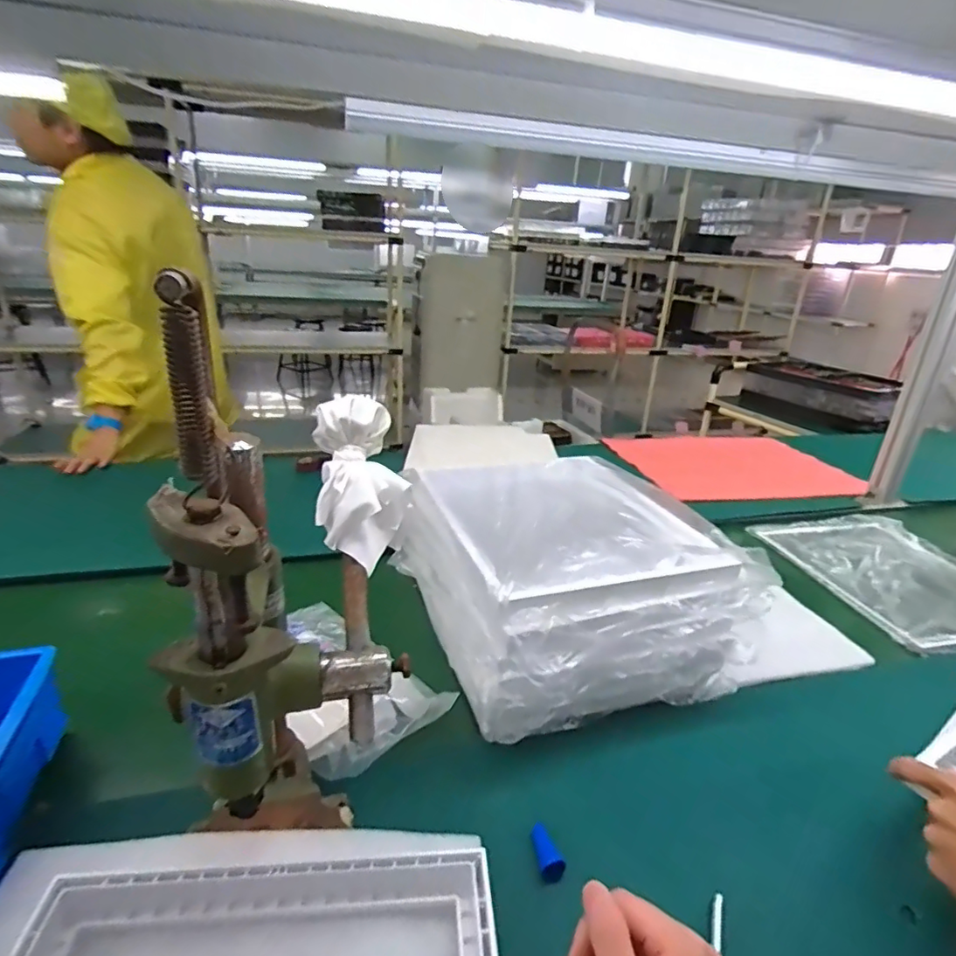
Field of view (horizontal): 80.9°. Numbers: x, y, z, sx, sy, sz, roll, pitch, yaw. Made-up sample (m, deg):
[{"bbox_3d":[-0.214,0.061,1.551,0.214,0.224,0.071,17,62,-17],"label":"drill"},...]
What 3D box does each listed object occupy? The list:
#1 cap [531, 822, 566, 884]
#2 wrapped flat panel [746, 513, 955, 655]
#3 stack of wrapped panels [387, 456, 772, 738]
[{"bbox_3d":[0.055,0.301,0.449,0.020,0.017,0.041,-21,30,-9],"label":"cap"},{"bbox_3d":[0.674,0.148,0.919,0.297,0.023,0.379,-3,24,-15],"label":"wrapped flat panel"},{"bbox_3d":[0.095,0.118,0.690,0.303,0.167,0.360,-6,25,-21],"label":"stack of wrapped panels"}]

